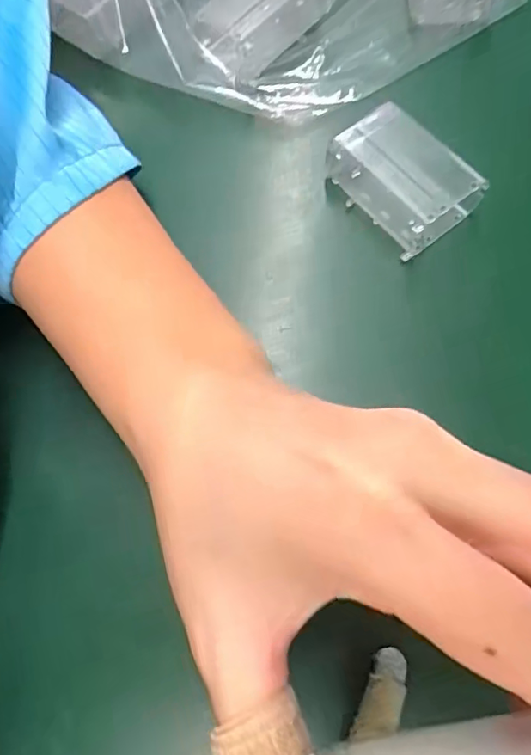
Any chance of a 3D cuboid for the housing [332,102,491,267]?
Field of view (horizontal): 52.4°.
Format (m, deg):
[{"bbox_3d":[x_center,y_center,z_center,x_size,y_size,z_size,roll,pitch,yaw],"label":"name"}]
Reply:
[{"bbox_3d":[0.056,-0.084,0.224,0.037,0.025,0.056,-39,74,-10],"label":"housing"}]

